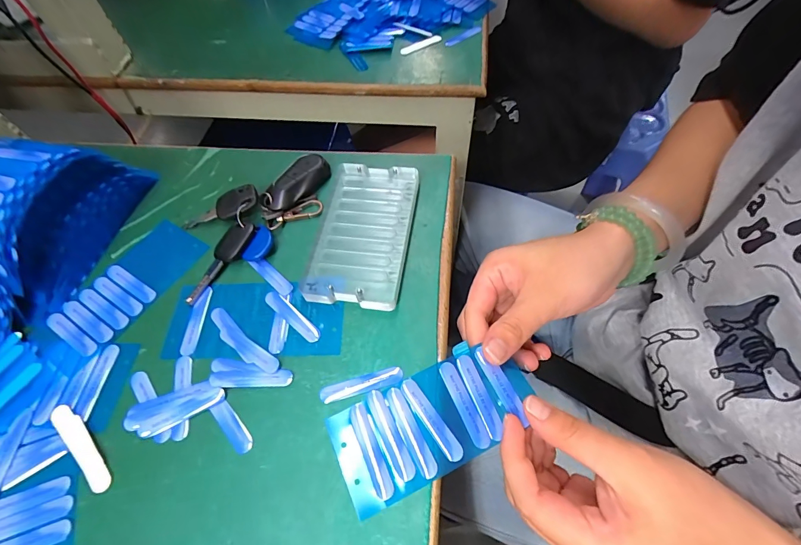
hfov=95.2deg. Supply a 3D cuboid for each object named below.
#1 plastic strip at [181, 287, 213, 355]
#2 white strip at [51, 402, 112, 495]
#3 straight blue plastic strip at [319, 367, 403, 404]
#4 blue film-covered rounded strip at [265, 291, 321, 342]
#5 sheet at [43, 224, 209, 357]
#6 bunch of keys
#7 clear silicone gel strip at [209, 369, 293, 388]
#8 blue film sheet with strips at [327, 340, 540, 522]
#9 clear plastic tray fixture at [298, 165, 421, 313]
[{"bbox_3d":[-0.141,0.032,0.251,0.011,0.004,0.049,1,60,5],"label":"plastic strip"},{"bbox_3d":[-0.187,0.101,0.213,0.061,0.005,0.012,39,69,23],"label":"white strip"},{"bbox_3d":[-0.024,0.070,0.225,0.051,0.005,0.010,-15,60,-5],"label":"straight blue plastic strip"},{"bbox_3d":[-0.074,0.029,0.248,0.051,0.004,0.010,35,68,22],"label":"blue film-covered rounded strip"},{"bbox_3d":[-0.200,0.007,0.272,0.055,0.004,0.105,29,64,20],"label":"sheet"},{"bbox_3d":[-0.109,-0.044,0.284,0.129,0.017,0.069,-29,62,-12],"label":"bunch of keys"},{"bbox_3d":[-0.093,0.066,0.227,0.050,0.004,0.010,-3,60,2],"label":"clear silicone gel strip"},{"bbox_3d":[0.019,0.083,0.212,0.114,0.005,0.054,-24,61,-12],"label":"blue film sheet with strips"},{"bbox_3d":[-0.027,-0.031,0.274,0.068,0.013,0.122,7,61,8],"label":"clear plastic tray fixture"}]

